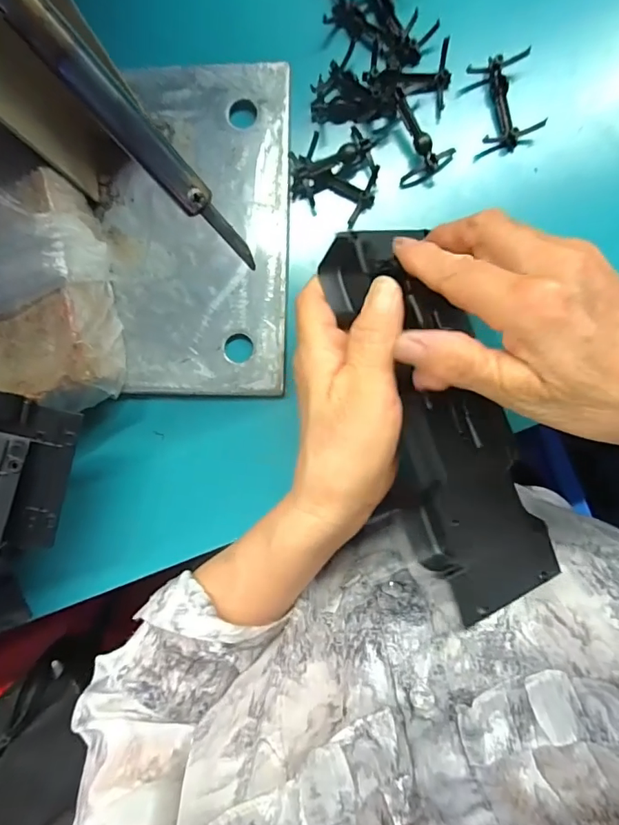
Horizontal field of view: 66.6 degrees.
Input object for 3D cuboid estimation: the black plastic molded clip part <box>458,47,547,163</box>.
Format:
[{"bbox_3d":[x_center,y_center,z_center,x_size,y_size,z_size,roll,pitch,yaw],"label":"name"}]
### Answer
[{"bbox_3d":[0.113,-0.180,0.276,0.039,0.016,0.052,-8,93,5],"label":"black plastic molded clip part"}]

